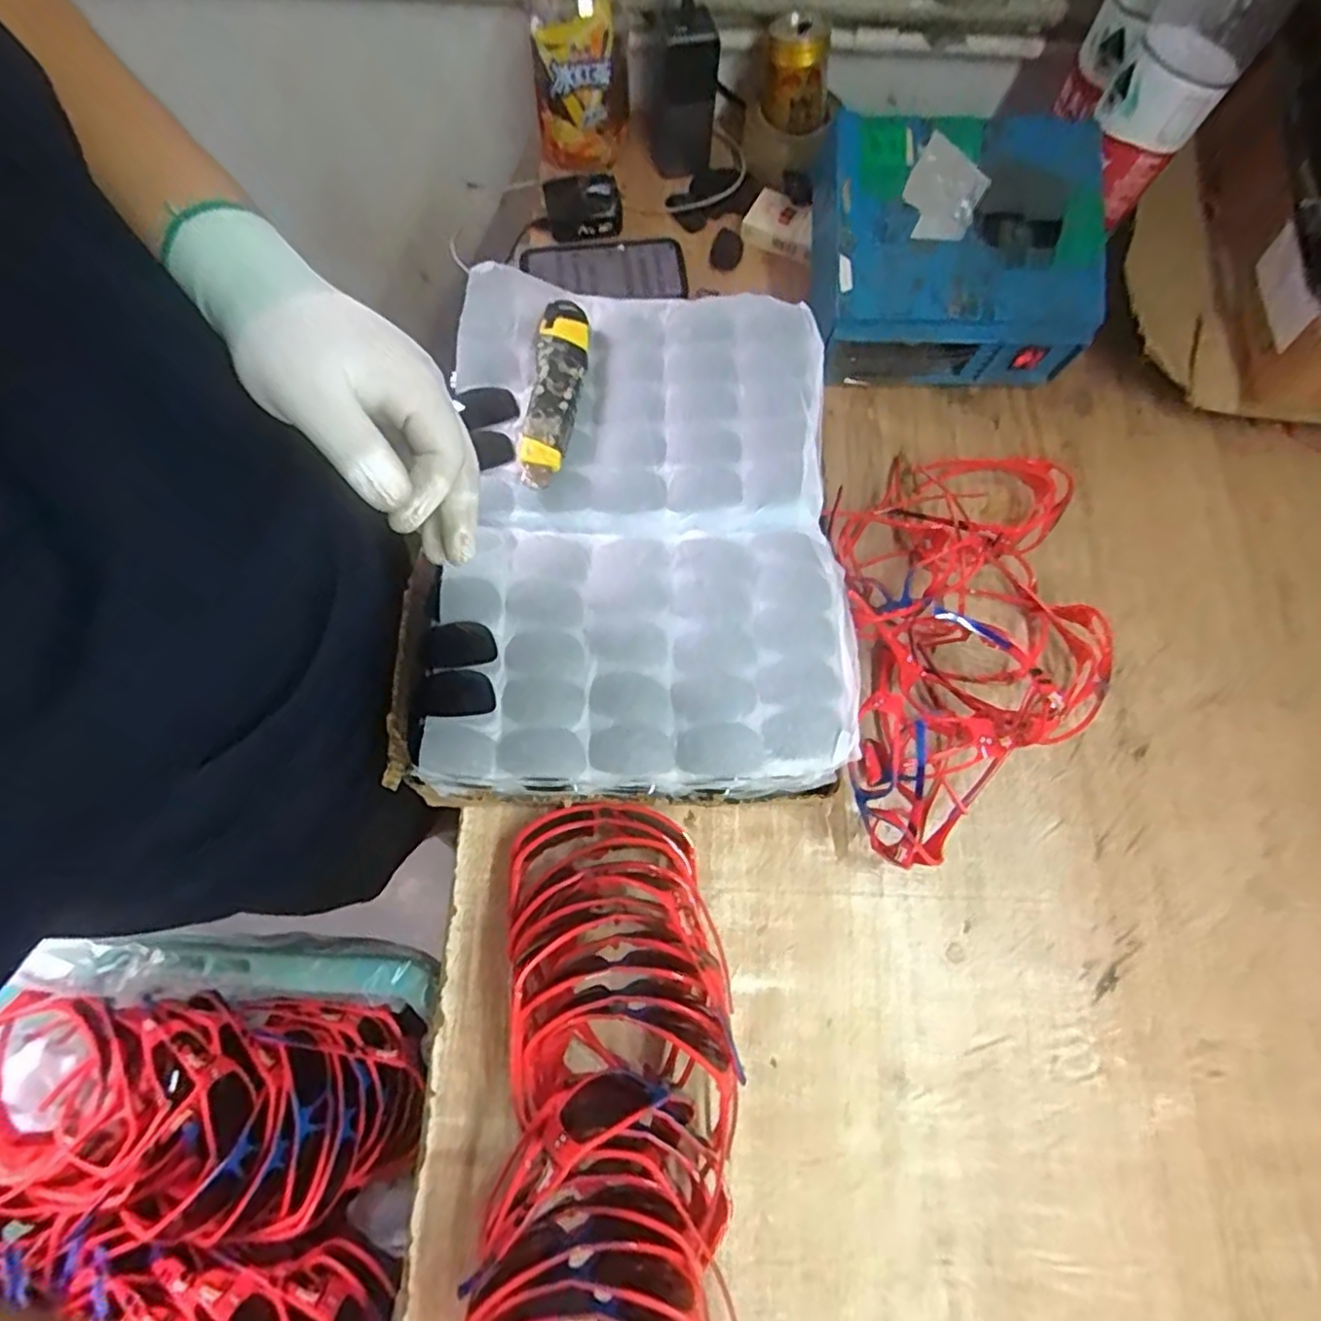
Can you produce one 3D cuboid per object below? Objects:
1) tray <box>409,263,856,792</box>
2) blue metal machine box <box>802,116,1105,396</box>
[{"bbox_3d":[-0.015,-0.101,0.487,0.278,0.050,0.373,1,71,-1],"label":"tray"},{"bbox_3d":[0.251,-0.353,0.616,0.238,0.144,0.186,3,71,0],"label":"blue metal machine box"}]

